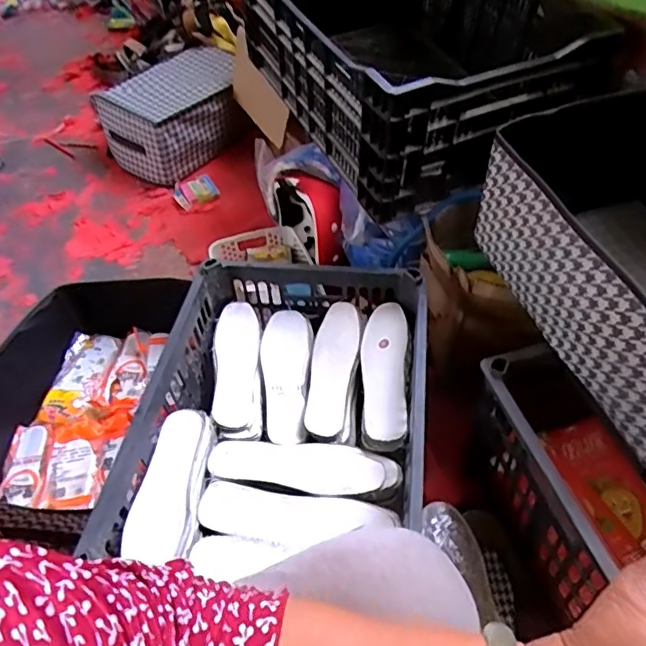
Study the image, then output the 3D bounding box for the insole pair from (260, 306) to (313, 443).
[{"bbox_3d":[-0.054,0.072,0.812,0.072,0.011,0.226,-4,50,3],"label":"insole pair"}]

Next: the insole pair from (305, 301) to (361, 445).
[{"bbox_3d":[0.014,0.064,0.798,0.067,0.019,0.221,3,50,8],"label":"insole pair"}]

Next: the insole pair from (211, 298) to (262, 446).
[{"bbox_3d":[-0.126,0.062,0.814,0.064,0.019,0.231,-8,50,-1],"label":"insole pair"}]

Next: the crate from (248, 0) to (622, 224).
[{"bbox_3d":[0.163,-0.486,1.004,0.444,0.262,0.555,-22,51,-13],"label":"crate"}]

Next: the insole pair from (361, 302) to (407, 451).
[{"bbox_3d":[0.085,0.073,0.781,0.062,0.037,0.227,0,50,6],"label":"insole pair"}]

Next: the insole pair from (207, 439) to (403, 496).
[{"bbox_3d":[-0.025,0.179,0.701,0.233,0.021,0.075,1,50,6],"label":"insole pair"}]

